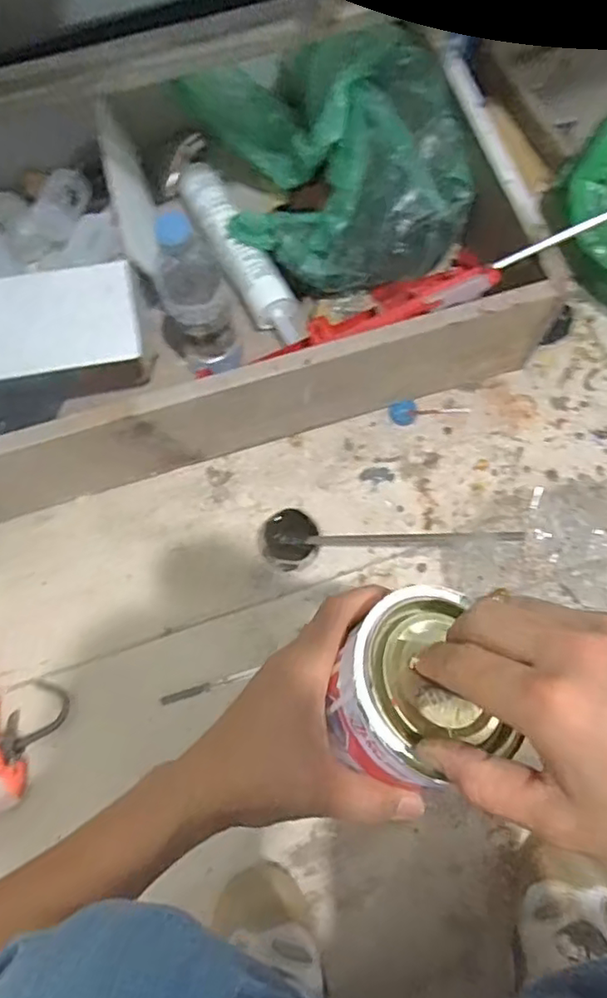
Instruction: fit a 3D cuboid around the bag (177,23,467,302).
[{"bbox_3d":[0.029,-0.388,0.664,0.252,0.129,0.297,-17,73,-4],"label":"bag"}]

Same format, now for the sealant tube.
[{"bbox_3d":[-0.077,-0.290,0.711,0.053,0.050,0.267,-28,74,-7],"label":"sealant tube"}]

